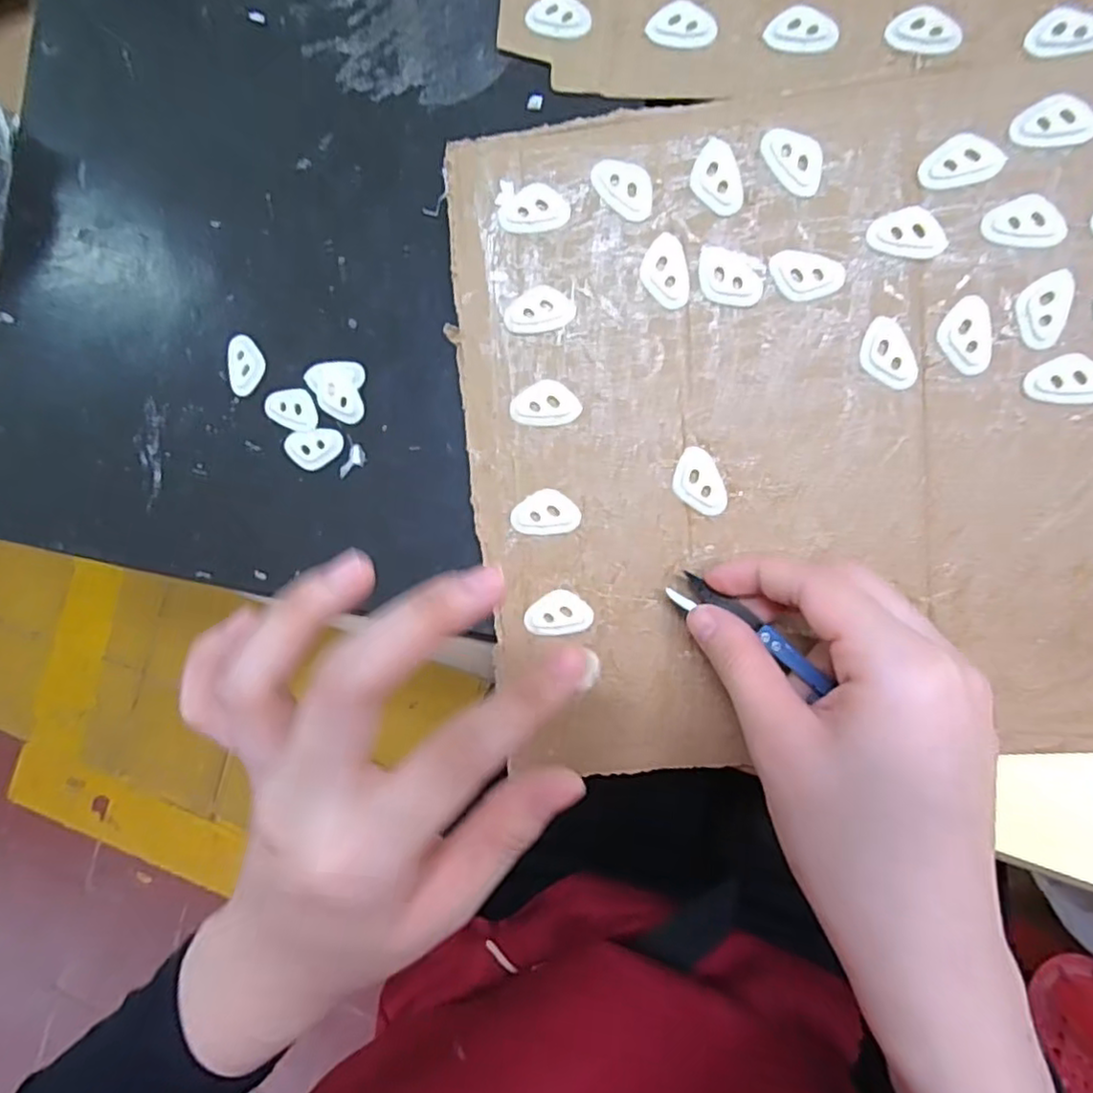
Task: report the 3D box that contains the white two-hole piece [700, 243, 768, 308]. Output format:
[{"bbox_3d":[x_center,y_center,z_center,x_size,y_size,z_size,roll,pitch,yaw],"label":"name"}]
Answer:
[{"bbox_3d":[0.066,-0.097,0.242,0.024,0.004,0.018,19,91,9],"label":"white two-hole piece"}]

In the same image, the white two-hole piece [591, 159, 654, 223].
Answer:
[{"bbox_3d":[0.029,-0.130,0.241,0.016,0.004,0.025,-41,82,6],"label":"white two-hole piece"}]

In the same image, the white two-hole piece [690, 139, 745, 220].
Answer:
[{"bbox_3d":[0.060,-0.131,0.237,0.016,0.004,0.026,-14,86,8],"label":"white two-hole piece"}]

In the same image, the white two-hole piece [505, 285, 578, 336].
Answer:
[{"bbox_3d":[-0.003,-0.088,0.249,0.026,0.004,0.016,-5,87,9],"label":"white two-hole piece"}]

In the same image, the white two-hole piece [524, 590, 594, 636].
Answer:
[{"bbox_3d":[0.004,0.026,0.259,0.026,0.004,0.017,-11,86,9],"label":"white two-hole piece"}]

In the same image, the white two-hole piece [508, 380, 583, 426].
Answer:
[{"bbox_3d":[-0.001,-0.054,0.253,0.026,0.004,0.016,-4,87,9],"label":"white two-hole piece"}]

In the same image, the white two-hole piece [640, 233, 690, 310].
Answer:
[{"bbox_3d":[0.043,-0.101,0.243,0.016,0.004,0.026,-7,87,9],"label":"white two-hole piece"}]

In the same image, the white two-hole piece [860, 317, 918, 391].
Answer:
[{"bbox_3d":[0.121,-0.068,0.237,0.016,0.004,0.026,-28,84,7],"label":"white two-hole piece"}]

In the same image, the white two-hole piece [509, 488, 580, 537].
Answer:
[{"bbox_3d":[-0.001,-0.013,0.256,0.026,0.004,0.017,-1,88,9],"label":"white two-hole piece"}]

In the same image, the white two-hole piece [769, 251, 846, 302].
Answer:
[{"bbox_3d":[0.092,-0.097,0.237,0.025,0.004,0.017,3,88,9],"label":"white two-hole piece"}]

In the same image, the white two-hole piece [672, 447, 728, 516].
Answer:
[{"bbox_3d":[0.057,-0.024,0.251,0.017,0.004,0.026,-27,84,7],"label":"white two-hole piece"}]

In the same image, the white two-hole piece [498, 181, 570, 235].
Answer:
[{"bbox_3d":[-0.005,-0.125,0.246,0.026,0.004,0.017,-3,87,9],"label":"white two-hole piece"}]

